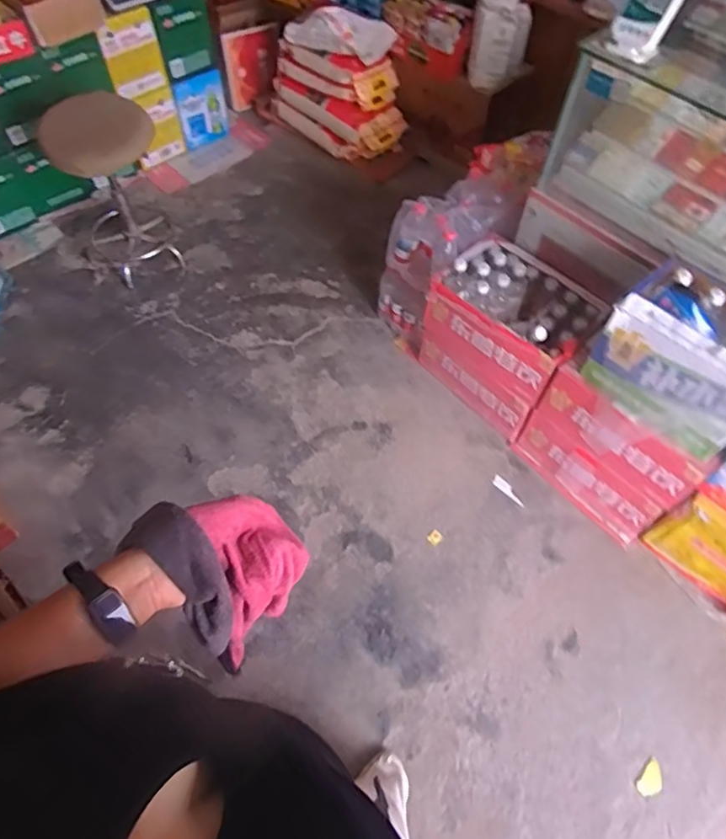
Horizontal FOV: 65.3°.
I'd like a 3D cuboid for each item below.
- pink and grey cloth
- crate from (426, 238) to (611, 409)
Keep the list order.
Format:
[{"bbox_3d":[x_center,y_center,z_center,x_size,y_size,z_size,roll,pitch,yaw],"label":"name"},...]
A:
[{"bbox_3d":[-0.138,0.139,0.555,0.113,0.172,0.138,37,70,21],"label":"pink and grey cloth"},{"bbox_3d":[0.403,-0.281,1.521,0.393,0.185,0.254,40,65,20],"label":"crate"}]

